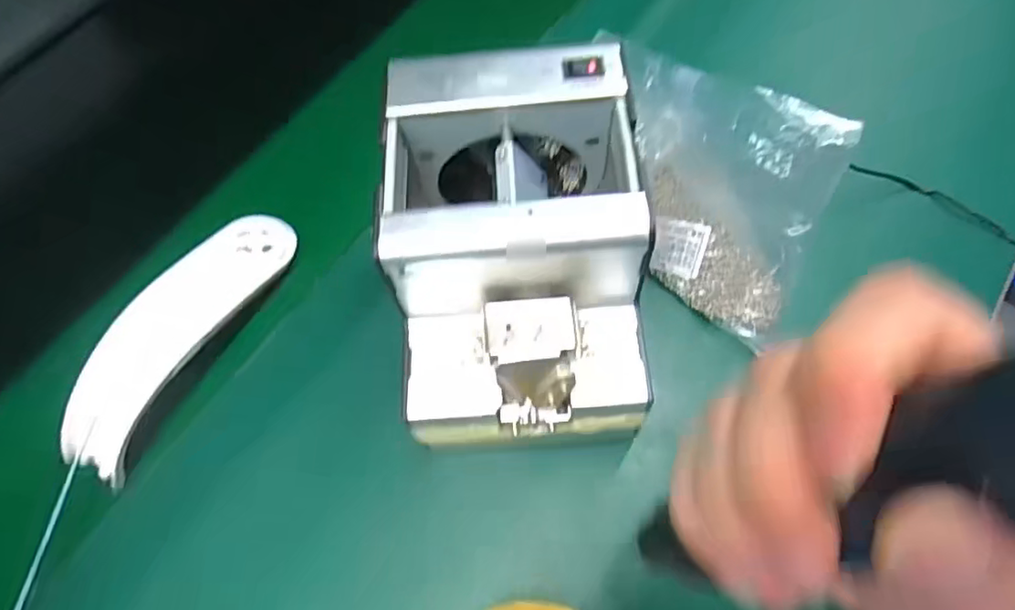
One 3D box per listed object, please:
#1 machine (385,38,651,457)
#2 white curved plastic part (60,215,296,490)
[{"bbox_3d":[0.007,-0.026,0.325,0.125,0.119,0.176,-3,62,2],"label":"machine"},{"bbox_3d":[-0.213,0.015,0.396,0.044,0.047,0.194,25,66,15],"label":"white curved plastic part"}]

